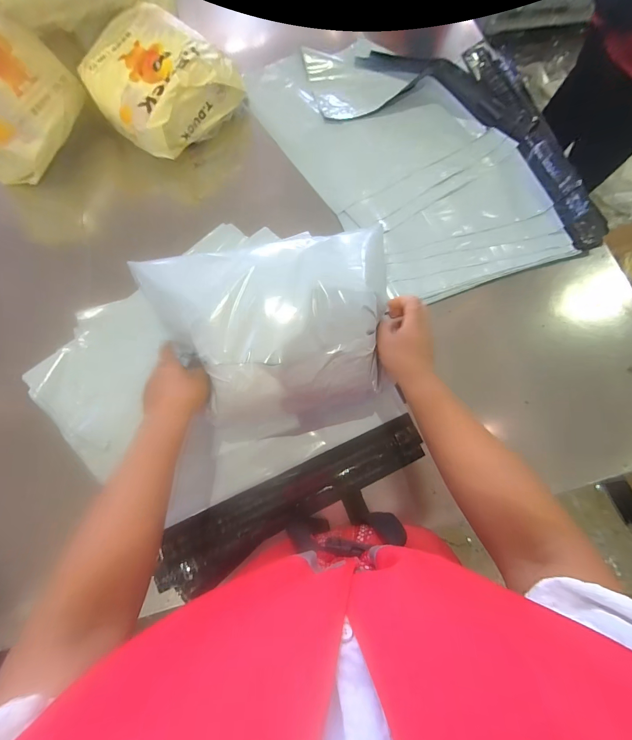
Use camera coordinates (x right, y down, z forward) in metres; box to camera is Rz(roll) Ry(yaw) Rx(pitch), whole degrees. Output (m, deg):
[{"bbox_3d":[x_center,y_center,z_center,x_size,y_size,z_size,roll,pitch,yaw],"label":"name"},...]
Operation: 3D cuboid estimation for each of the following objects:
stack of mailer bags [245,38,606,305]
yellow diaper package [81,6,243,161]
[{"bbox_3d":[0.209,-0.467,0.702,0.508,0.047,0.664,-21,78,-1],"label":"stack of mailer bags"},{"bbox_3d":[-0.314,-0.568,0.674,0.222,0.117,0.241,38,75,9],"label":"yellow diaper package"}]

